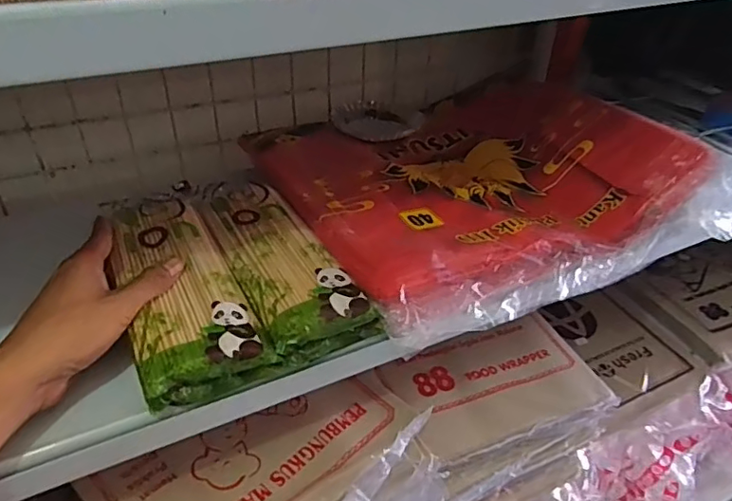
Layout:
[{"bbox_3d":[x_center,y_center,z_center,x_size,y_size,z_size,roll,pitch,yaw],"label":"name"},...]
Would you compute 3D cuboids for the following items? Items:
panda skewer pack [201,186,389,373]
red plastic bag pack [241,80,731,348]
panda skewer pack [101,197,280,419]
[{"bbox_3d":[-0.076,0.009,0.475,0.088,0.042,0.211,-16,40,-23],"label":"panda skewer pack"},{"bbox_3d":[0.121,-0.092,0.581,0.410,0.080,0.346,-18,40,-24],"label":"red plastic bag pack"},{"bbox_3d":[-0.152,0.025,0.436,0.083,0.034,0.211,-16,45,-23],"label":"panda skewer pack"}]

